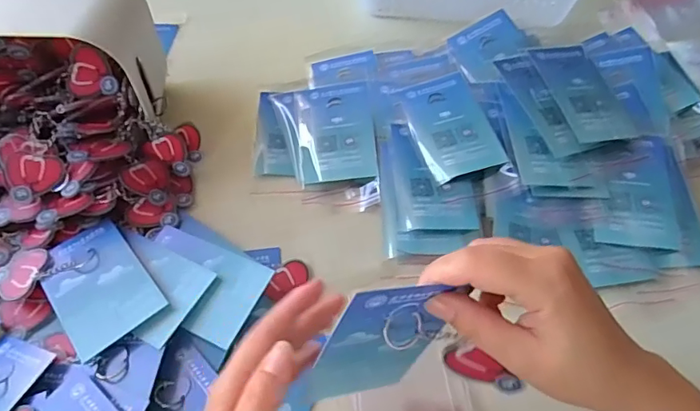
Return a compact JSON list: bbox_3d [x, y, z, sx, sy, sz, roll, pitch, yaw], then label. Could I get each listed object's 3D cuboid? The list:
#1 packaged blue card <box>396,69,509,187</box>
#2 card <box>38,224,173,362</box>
[{"bbox_3d":[0.108,-0.090,0.550,0.081,0.008,0.135,-15,58,-3],"label":"packaged blue card"},{"bbox_3d":[-0.230,0.069,0.455,0.079,0.004,0.125,-34,60,-22],"label":"card"}]

